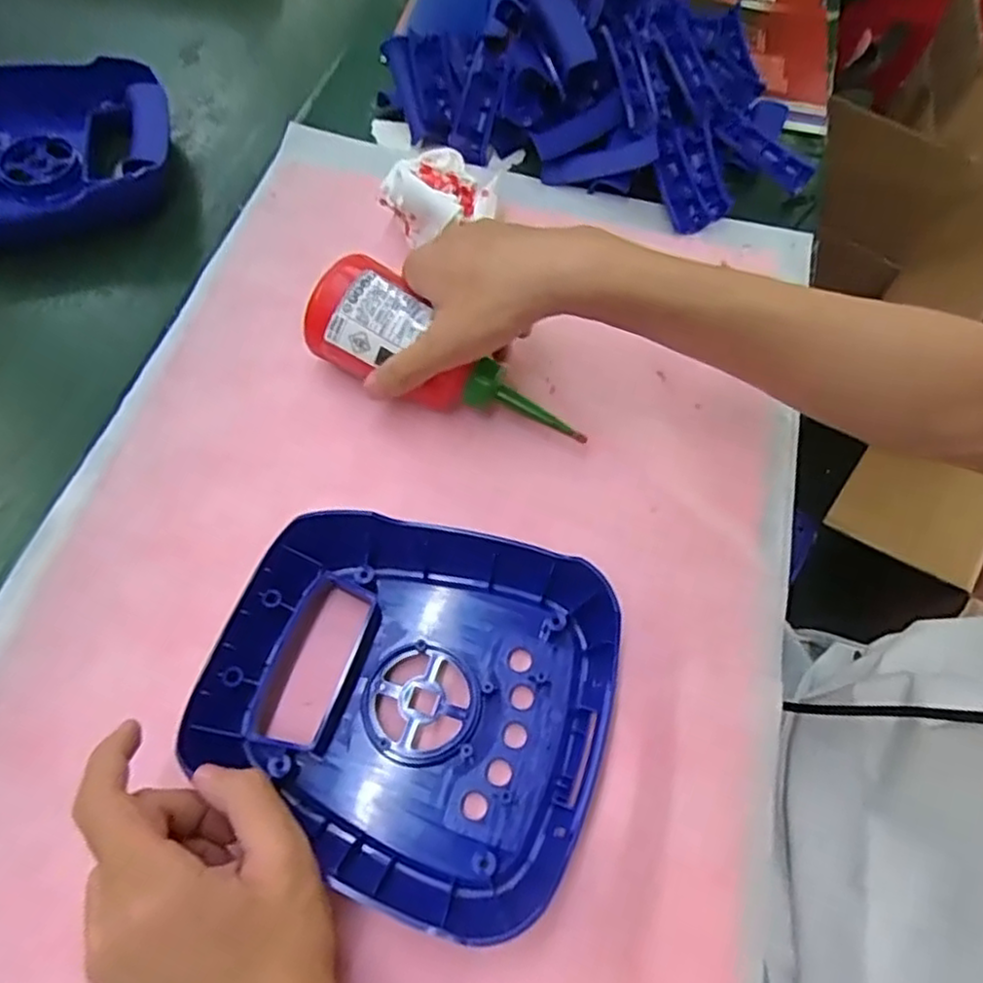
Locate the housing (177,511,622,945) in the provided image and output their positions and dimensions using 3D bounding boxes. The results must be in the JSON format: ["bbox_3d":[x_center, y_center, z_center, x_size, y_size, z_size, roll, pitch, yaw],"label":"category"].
[{"bbox_3d":[-0.038,0.095,0.327,0.179,0.036,0.166,18,63,6],"label":"housing"}]

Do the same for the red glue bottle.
[{"bbox_3d":[-0.027,-0.074,0.402,0.169,0.042,0.059,30,64,-3],"label":"red glue bottle"}]

